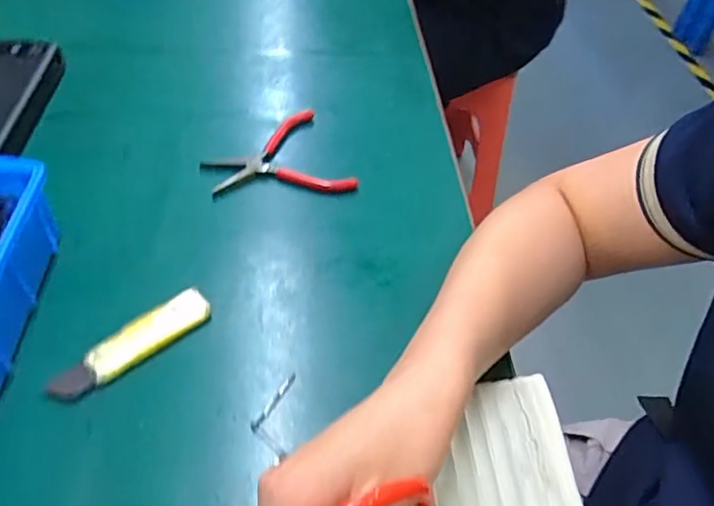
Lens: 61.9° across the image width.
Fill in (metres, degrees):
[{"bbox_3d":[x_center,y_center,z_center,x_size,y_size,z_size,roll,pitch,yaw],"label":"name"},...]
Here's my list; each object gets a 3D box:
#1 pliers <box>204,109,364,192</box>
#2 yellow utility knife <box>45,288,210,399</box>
[{"bbox_3d":[-0.070,-0.076,0.505,0.110,0.006,0.102,-19,54,-20],"label":"pliers"},{"bbox_3d":[-0.143,0.059,0.382,0.105,0.006,0.028,-34,61,-29],"label":"yellow utility knife"}]

